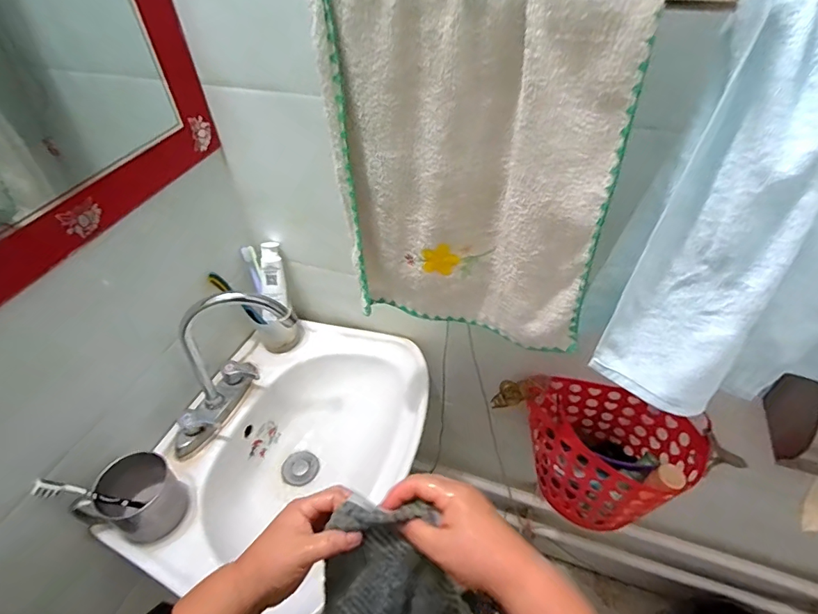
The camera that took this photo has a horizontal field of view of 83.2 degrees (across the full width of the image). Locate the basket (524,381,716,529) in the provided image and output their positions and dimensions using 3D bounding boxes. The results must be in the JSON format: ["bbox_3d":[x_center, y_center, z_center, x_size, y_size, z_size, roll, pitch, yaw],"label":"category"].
[{"bbox_3d":[0.313,0.234,0.758,0.272,0.176,0.180,17,48,20],"label":"basket"}]

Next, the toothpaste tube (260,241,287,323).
[{"bbox_3d":[-0.241,-0.044,0.819,0.039,0.140,0.028,4,16,7],"label":"toothpaste tube"}]

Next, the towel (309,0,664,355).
[{"bbox_3d":[0.055,-0.107,0.449,0.247,0.350,0.038,14,47,17],"label":"towel"}]

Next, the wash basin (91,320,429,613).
[{"bbox_3d":[-0.176,0.250,0.779,0.373,0.141,0.474,13,47,16],"label":"wash basin"}]

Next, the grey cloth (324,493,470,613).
[{"bbox_3d":[-0.010,0.278,0.428,0.134,0.238,0.037,5,16,-10],"label":"grey cloth"}]

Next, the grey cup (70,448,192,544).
[{"bbox_3d":[-0.364,0.261,0.621,0.092,0.081,0.106,23,50,25],"label":"grey cup"}]

